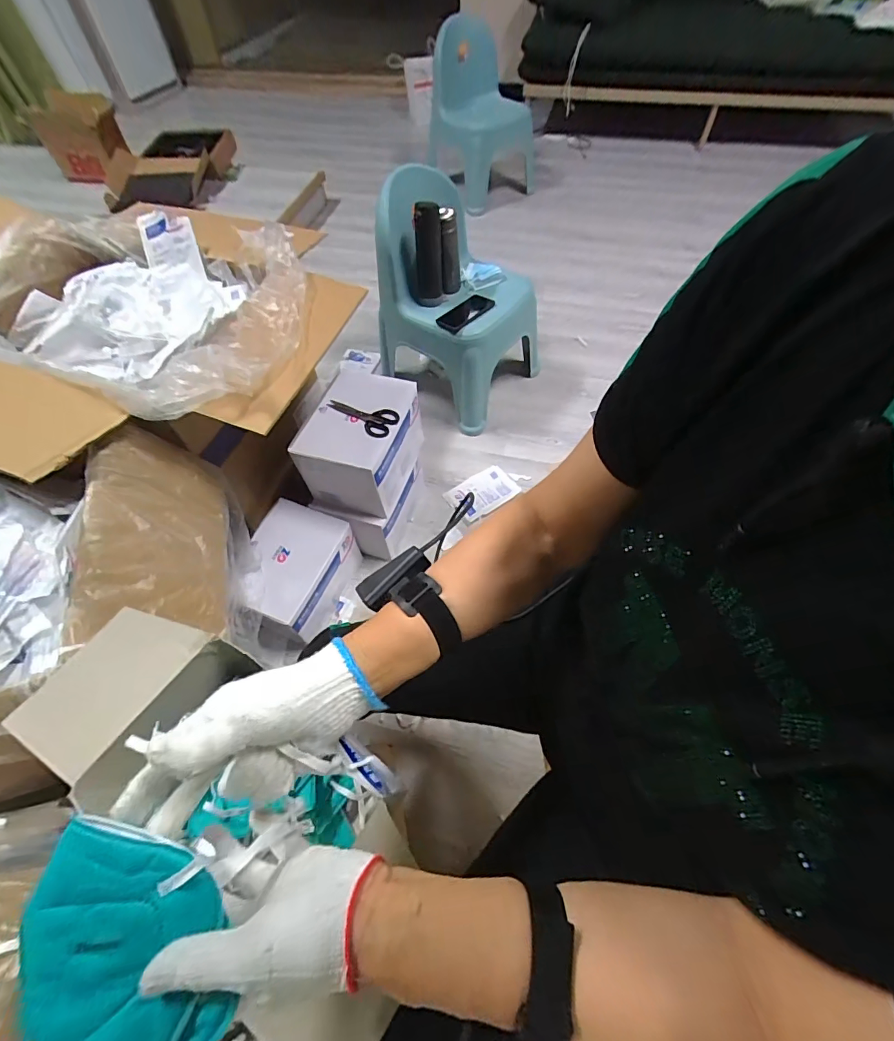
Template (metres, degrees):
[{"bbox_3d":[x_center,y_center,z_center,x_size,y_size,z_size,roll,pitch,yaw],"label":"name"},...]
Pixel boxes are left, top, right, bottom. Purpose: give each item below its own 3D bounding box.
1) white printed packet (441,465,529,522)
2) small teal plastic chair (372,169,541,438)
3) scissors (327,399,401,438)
[{"bbox_3d":[0.119,-0.090,1.316,0.238,0.019,0.130,-30,58,-23],"label":"white printed packet"},{"bbox_3d":[0.023,-0.634,1.321,0.454,0.506,0.378,38,67,22],"label":"small teal plastic chair"},{"bbox_3d":[-0.187,-0.233,0.978,0.168,0.013,0.069,28,64,18],"label":"scissors"}]

